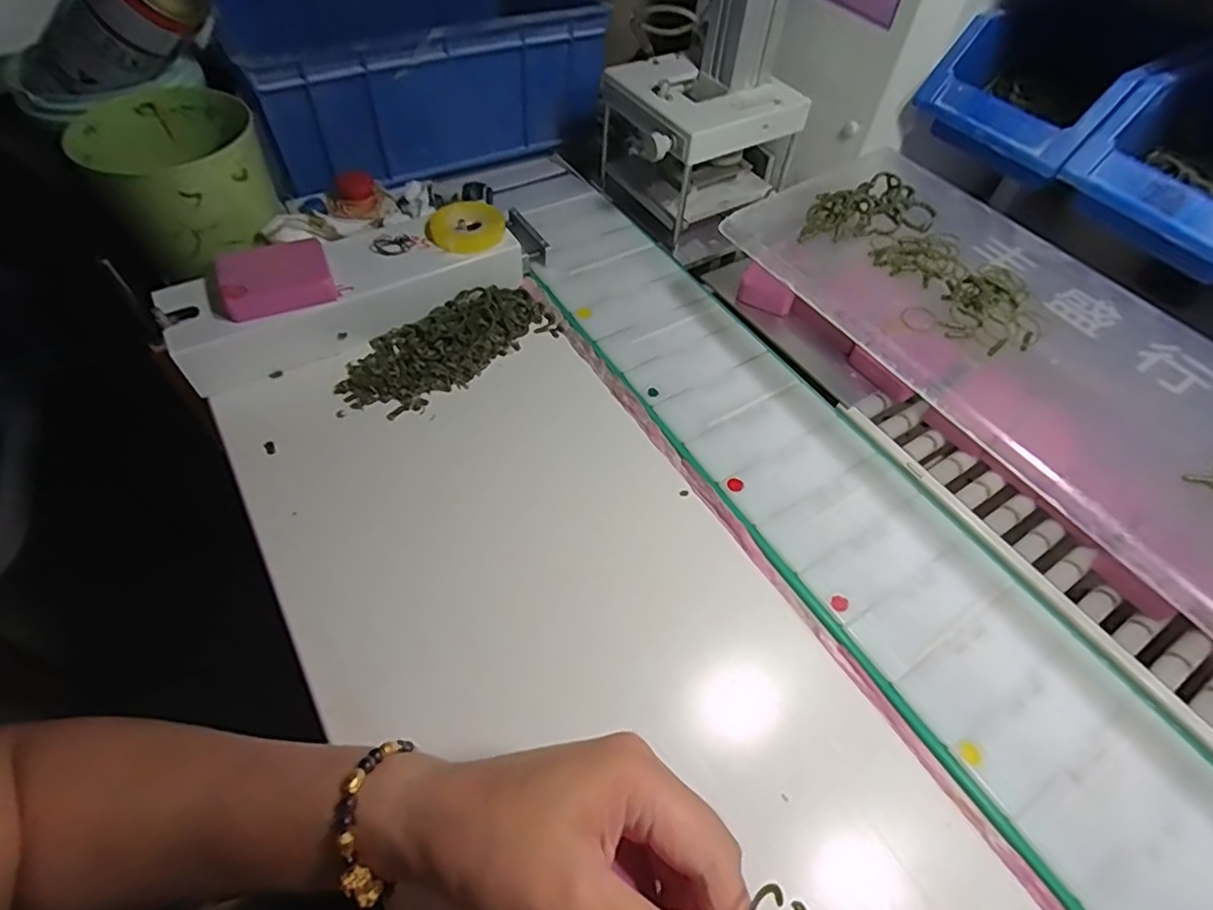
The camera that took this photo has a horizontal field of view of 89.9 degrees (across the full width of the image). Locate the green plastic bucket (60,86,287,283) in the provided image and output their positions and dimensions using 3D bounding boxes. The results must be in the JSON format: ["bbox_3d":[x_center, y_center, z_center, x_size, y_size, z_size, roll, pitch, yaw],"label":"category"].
[{"bbox_3d":[-0.304,-0.202,0.440,0.111,0.070,0.129,-25,60,-19],"label":"green plastic bucket"}]

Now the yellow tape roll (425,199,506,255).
[{"bbox_3d":[-0.111,-0.183,0.483,0.060,0.010,0.059,2,55,-2],"label":"yellow tape roll"}]

